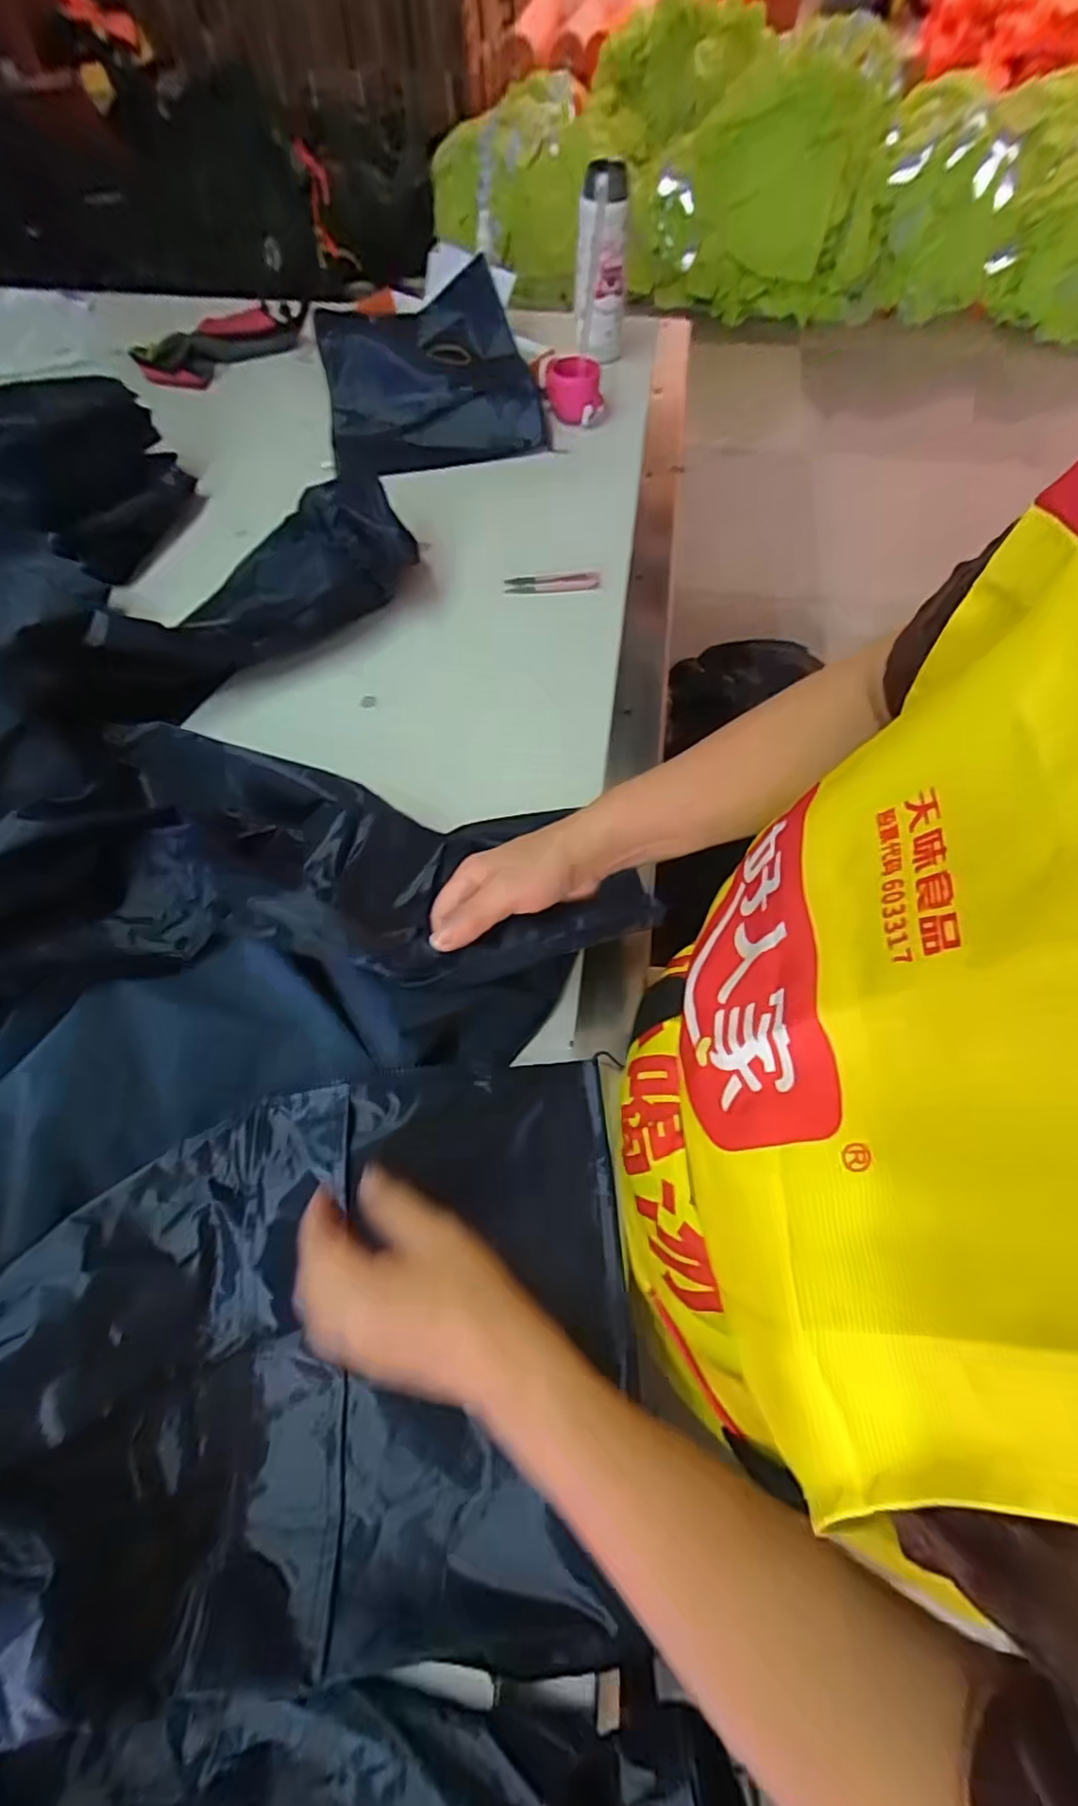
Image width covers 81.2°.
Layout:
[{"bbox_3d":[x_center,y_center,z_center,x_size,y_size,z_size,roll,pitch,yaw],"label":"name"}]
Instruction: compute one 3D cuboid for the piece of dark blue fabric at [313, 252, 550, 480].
[{"bbox_3d":[-0.156,-0.719,0.841,0.270,0.061,0.351,-11,63,-5],"label":"piece of dark blue fabric"}]

